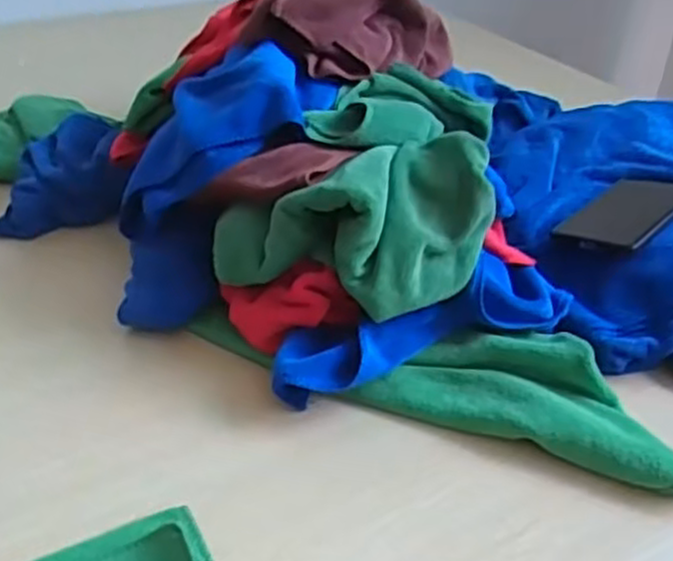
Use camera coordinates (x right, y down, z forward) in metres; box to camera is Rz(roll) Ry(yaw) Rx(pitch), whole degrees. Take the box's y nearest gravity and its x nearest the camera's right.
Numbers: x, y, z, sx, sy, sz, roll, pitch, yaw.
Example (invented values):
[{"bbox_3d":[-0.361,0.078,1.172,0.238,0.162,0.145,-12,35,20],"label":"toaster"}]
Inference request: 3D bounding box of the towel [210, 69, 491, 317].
[{"bbox_3d":[0.035,-0.089,0.628,0.183,0.086,0.242,13,36,13],"label":"towel"}]

